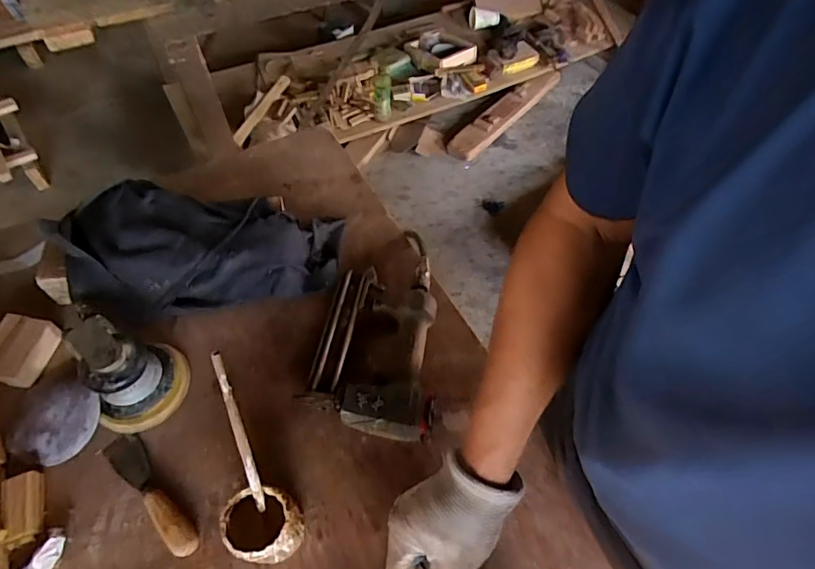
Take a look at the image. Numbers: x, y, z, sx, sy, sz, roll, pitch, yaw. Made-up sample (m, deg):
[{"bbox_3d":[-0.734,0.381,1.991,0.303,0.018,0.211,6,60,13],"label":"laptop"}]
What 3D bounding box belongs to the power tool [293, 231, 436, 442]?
[{"bbox_3d":[-0.022,0.035,0.662,0.161,0.050,0.332,11,56,6],"label":"power tool"}]

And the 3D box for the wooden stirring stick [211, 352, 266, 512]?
[{"bbox_3d":[-0.148,0.170,0.456,0.010,0.260,0.008,-4,28,1],"label":"wooden stirring stick"}]

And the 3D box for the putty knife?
[{"bbox_3d":[-0.288,0.232,0.549,0.169,0.022,0.035,38,62,22],"label":"putty knife"}]

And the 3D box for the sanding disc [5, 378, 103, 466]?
[{"bbox_3d":[-0.422,0.162,0.584,0.091,0.011,0.093,0,69,-1],"label":"sanding disc"}]

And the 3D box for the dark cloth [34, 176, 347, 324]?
[{"bbox_3d":[-0.286,-0.050,0.694,0.376,0.073,0.194,1,57,-12],"label":"dark cloth"}]

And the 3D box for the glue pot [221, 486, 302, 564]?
[{"bbox_3d":[-0.144,0.249,0.497,0.073,0.084,0.065,2,56,-2],"label":"glue pot"}]

